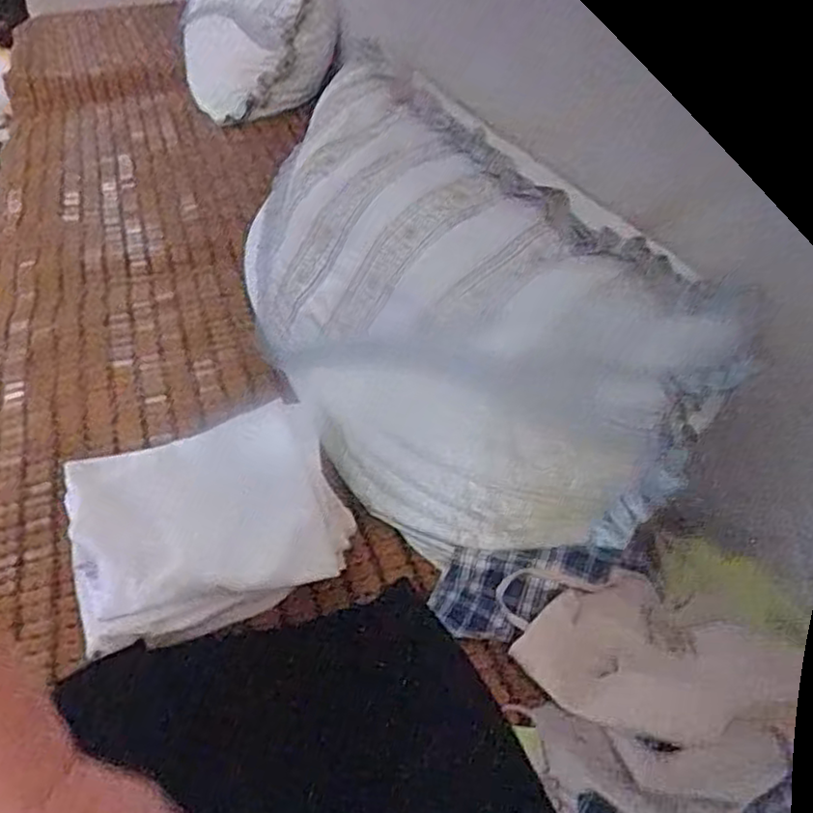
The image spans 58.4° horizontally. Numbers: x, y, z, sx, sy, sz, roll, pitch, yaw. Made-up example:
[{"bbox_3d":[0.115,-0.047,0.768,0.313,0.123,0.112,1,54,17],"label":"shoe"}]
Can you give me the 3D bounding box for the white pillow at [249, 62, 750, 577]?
[{"bbox_3d":[-0.026,-0.167,0.842,0.273,0.243,0.809,-18,45,-15],"label":"white pillow"}]

